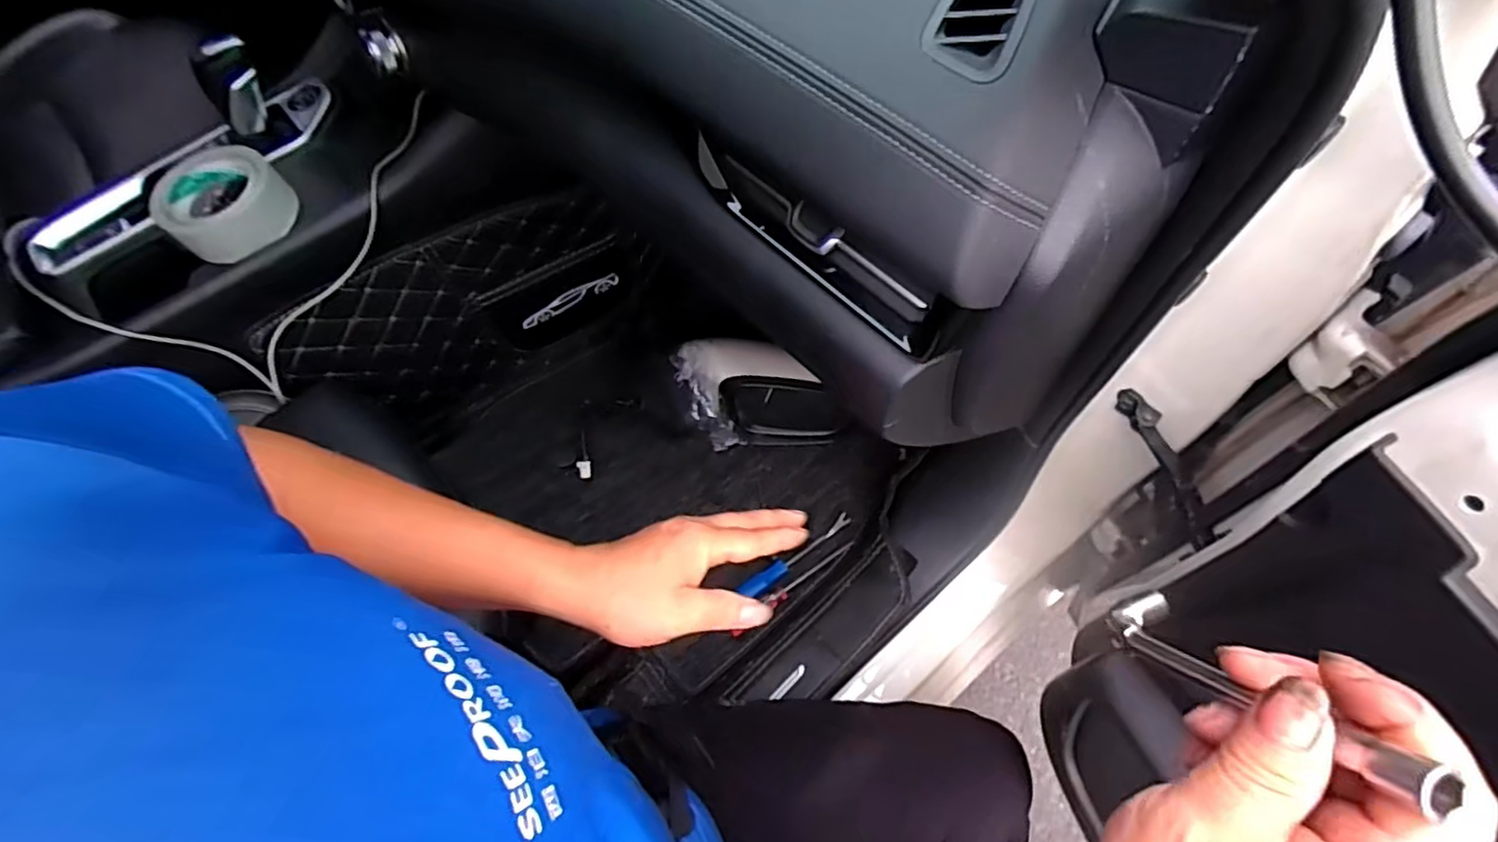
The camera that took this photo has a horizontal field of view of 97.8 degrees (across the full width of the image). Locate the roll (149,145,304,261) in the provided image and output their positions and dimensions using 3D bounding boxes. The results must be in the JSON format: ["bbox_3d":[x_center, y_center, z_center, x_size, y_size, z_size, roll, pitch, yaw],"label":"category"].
[{"bbox_3d":[-0.545,-0.228,0.682,0.120,0.057,0.133,-40,68,-16],"label":"roll"}]

